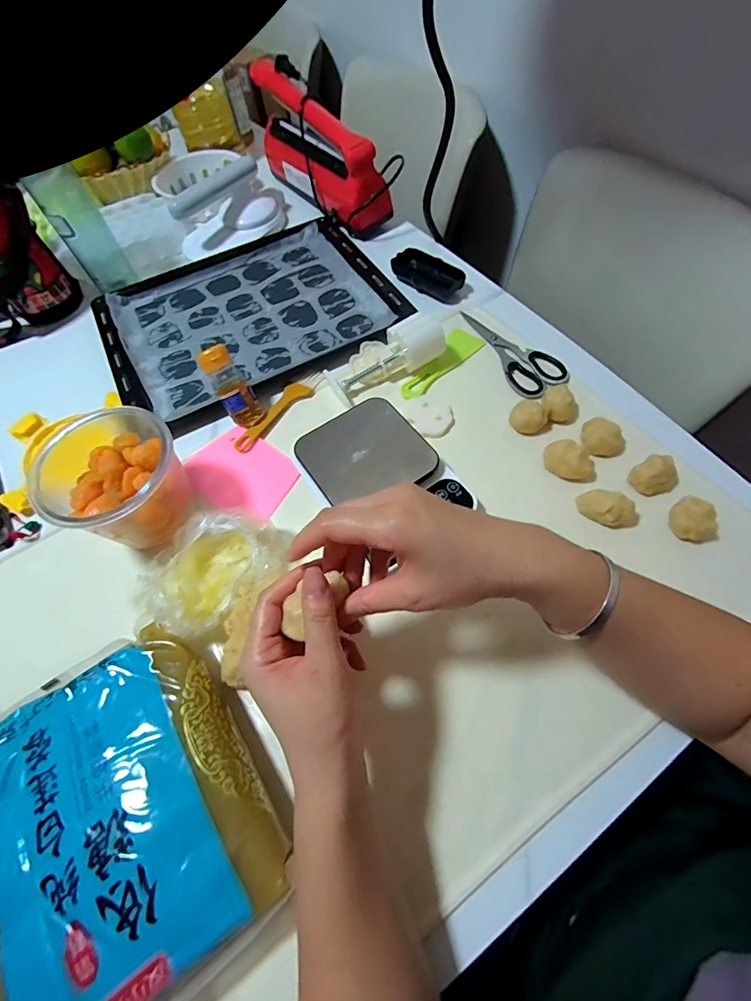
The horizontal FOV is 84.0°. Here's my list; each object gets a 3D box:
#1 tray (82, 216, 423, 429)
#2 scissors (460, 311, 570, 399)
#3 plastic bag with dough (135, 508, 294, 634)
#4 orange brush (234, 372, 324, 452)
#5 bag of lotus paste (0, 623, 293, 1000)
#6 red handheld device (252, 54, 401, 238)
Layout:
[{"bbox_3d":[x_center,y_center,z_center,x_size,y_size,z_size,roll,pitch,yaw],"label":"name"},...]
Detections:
[{"bbox_3d":[-0.190,-0.284,0.612,0.393,0.023,0.298,-26,63,-10],"label":"tray"},{"bbox_3d":[0.174,-0.199,0.545,0.068,0.015,0.171,-29,64,-12],"label":"scissors"},{"bbox_3d":[-0.153,0.061,0.400,0.132,0.062,0.094,-36,66,-15],"label":"plastic bag with dough"},{"bbox_3d":[-0.117,-0.113,0.517,0.029,0.011,0.147,30,68,18],"label":"orange brush"},{"bbox_3d":[-0.190,0.228,0.301,0.192,0.046,0.233,-34,67,-13],"label":"bag of lotus paste"},{"bbox_3d":[-0.093,-0.574,0.678,0.081,0.138,0.301,-36,66,-15],"label":"red handheld device"}]

